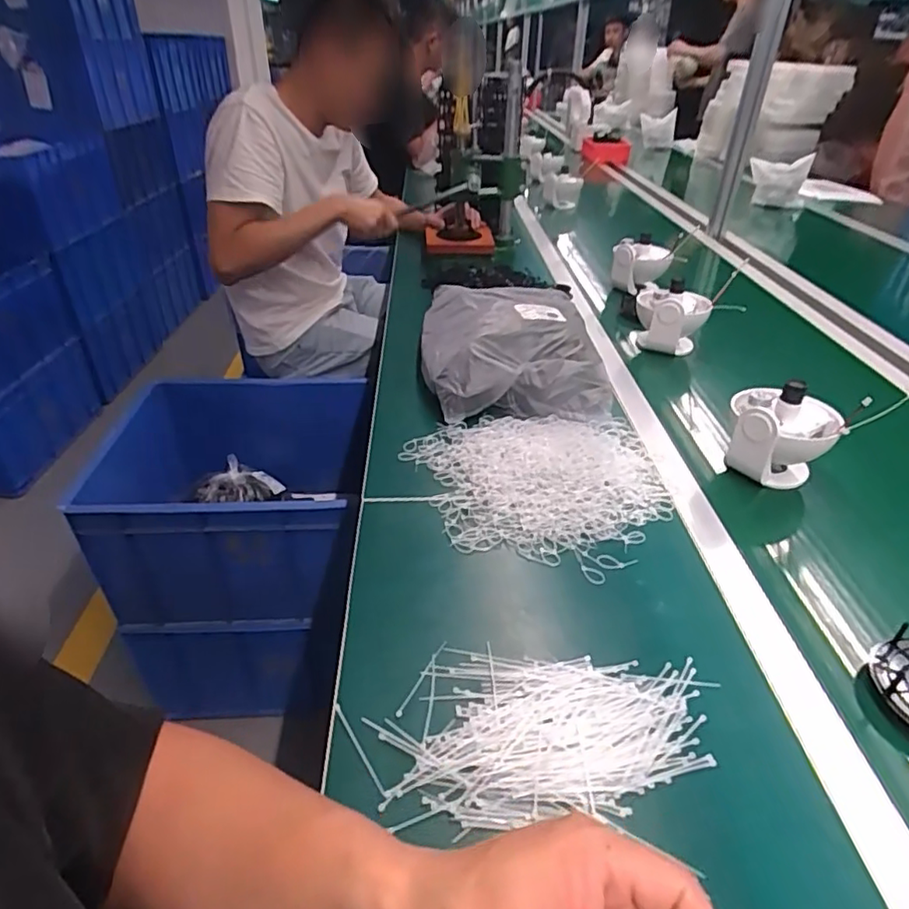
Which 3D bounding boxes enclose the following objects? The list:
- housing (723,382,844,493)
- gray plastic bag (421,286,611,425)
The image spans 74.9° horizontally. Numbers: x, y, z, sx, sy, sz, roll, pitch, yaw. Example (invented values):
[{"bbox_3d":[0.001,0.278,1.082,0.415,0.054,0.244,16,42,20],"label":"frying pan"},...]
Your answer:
[{"bbox_3d":[0.381,-0.022,0.699,0.117,0.099,0.097,23,40,26],"label":"housing"},{"bbox_3d":[0.078,-0.165,0.895,0.249,0.087,0.325,-1,36,-4],"label":"gray plastic bag"}]

